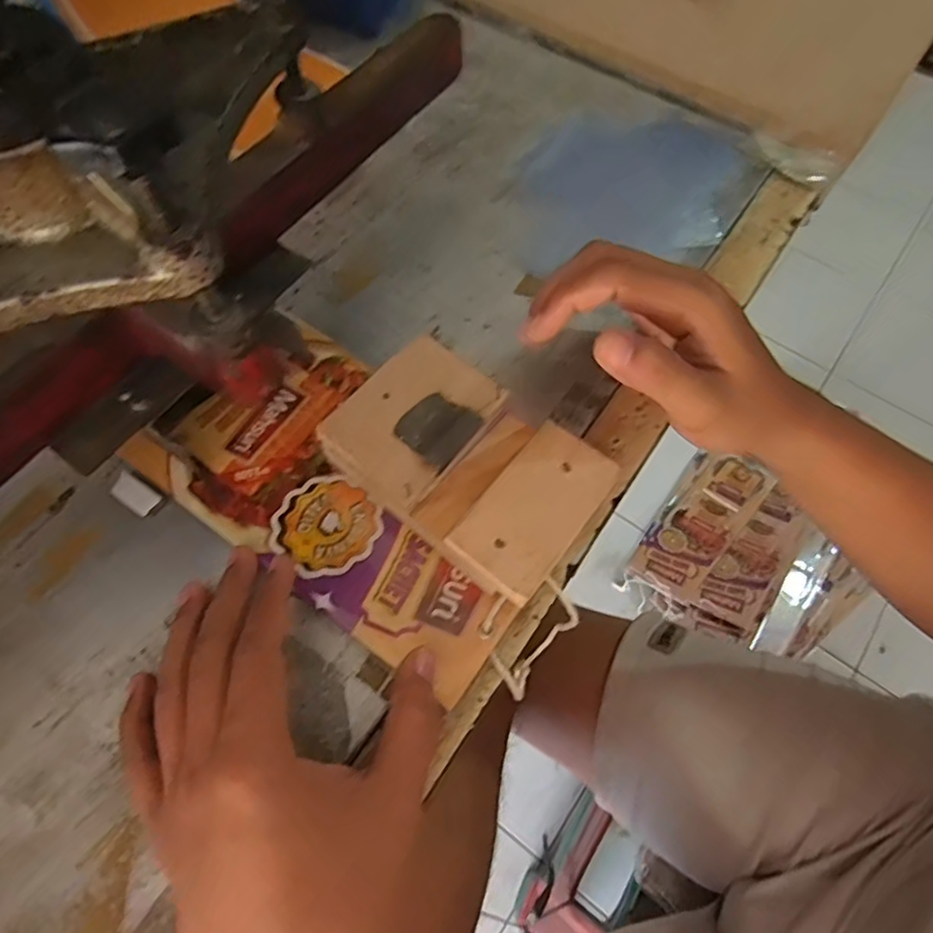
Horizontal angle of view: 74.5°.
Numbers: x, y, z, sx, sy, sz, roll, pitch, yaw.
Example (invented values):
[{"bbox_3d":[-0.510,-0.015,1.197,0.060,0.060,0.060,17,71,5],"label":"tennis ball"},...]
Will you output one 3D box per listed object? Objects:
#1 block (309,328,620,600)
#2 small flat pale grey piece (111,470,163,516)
[{"bbox_3d":[0.001,0.002,0.305,0.131,0.039,0.082,39,71,16],"label":"block"},{"bbox_3d":[-0.170,0.015,0.317,0.027,0.008,0.013,32,69,14],"label":"small flat pale grey piece"}]

